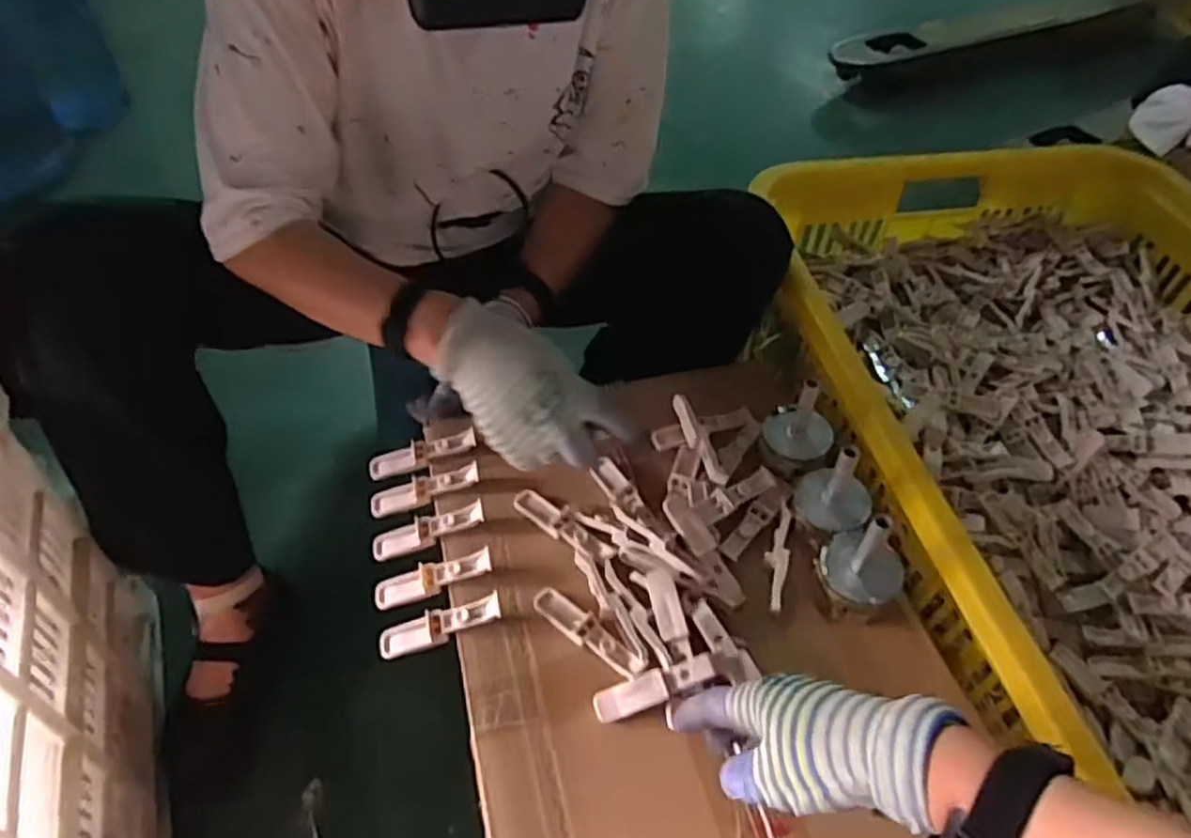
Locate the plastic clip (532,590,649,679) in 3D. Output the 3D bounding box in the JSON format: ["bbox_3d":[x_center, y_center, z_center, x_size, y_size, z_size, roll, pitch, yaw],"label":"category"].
[{"bbox_3d":[-0.007,0.163,0.575,0.099,0.011,0.022,35,55,23],"label":"plastic clip"}]

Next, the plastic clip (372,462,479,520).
[{"bbox_3d":[-0.151,0.061,0.662,0.098,0.012,0.029,-20,51,5],"label":"plastic clip"}]

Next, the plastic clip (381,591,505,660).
[{"bbox_3d":[-0.120,0.160,0.580,0.098,0.014,0.024,-22,51,6],"label":"plastic clip"}]

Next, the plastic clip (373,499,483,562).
[{"bbox_3d":[-0.142,0.093,0.632,0.099,0.015,0.026,-22,51,5],"label":"plastic clip"}]

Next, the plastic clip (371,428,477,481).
[{"bbox_3d":[-0.156,0.032,0.682,0.097,0.014,0.025,-18,51,4],"label":"plastic clip"}]

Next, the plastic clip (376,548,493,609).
[{"bbox_3d":[-0.130,0.128,0.604,0.099,0.016,0.024,-20,51,6],"label":"plastic clip"}]

